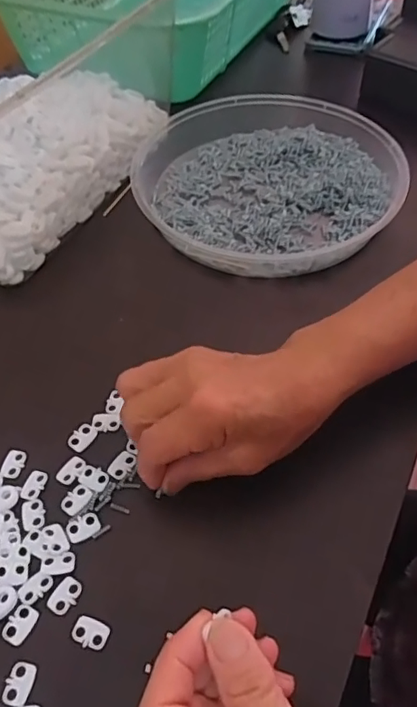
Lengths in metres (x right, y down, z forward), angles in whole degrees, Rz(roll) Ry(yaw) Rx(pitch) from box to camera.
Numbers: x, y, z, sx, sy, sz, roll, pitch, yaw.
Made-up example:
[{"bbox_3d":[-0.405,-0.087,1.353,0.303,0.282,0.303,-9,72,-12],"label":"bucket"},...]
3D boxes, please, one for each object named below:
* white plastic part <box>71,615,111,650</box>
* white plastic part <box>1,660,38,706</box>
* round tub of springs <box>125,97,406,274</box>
[{"bbox_3d":[-0.061,0.145,0.284,0.019,0.004,0.013,17,55,15],"label":"white plastic part"},{"bbox_3d":[-0.094,0.164,0.271,0.014,0.004,0.019,9,53,9],"label":"white plastic part"},{"bbox_3d":[0.050,-0.157,0.488,0.225,0.054,0.218,-1,52,1],"label":"round tub of springs"}]

